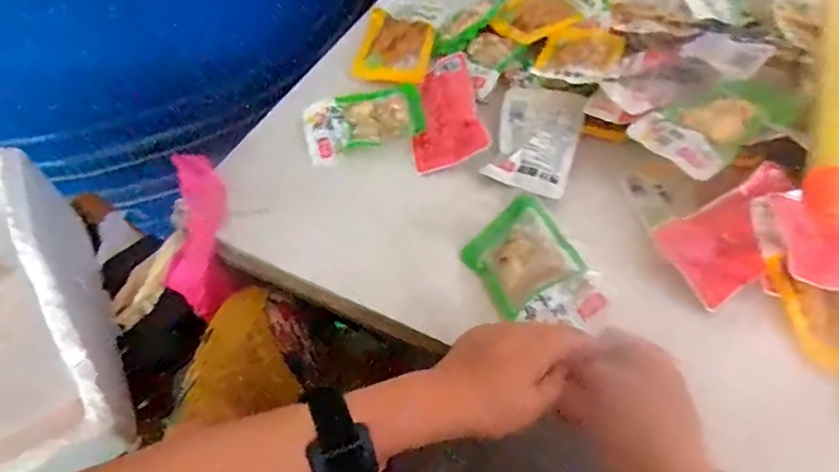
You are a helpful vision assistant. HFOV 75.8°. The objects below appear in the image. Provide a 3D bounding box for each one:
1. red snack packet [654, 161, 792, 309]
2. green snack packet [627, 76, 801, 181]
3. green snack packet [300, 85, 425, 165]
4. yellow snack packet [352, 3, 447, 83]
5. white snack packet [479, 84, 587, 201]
[{"bbox_3d":[0.263,-0.001,0.443,0.121,0.005,0.072,-32,73,-3],"label":"red snack packet"},{"bbox_3d":[0.260,-0.101,0.474,0.128,0.014,0.078,-29,59,-15],"label":"green snack packet"},{"bbox_3d":[-0.058,-0.121,0.559,0.123,0.023,0.074,-15,56,-6],"label":"green snack packet"},{"bbox_3d":[-0.023,-0.230,0.628,0.087,0.018,0.136,10,57,11],"label":"yellow snack packet"},{"bbox_3d":[0.115,-0.103,0.528,0.079,0.021,0.138,15,58,14],"label":"white snack packet"}]

